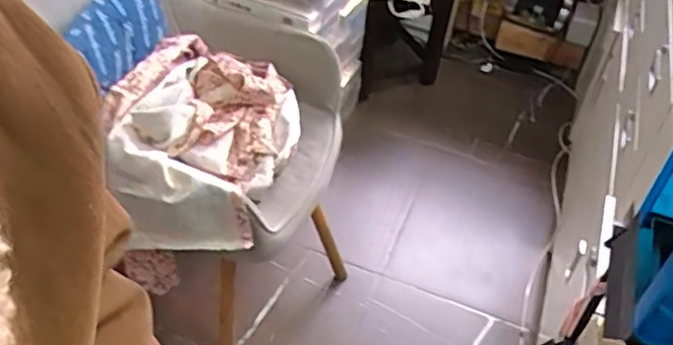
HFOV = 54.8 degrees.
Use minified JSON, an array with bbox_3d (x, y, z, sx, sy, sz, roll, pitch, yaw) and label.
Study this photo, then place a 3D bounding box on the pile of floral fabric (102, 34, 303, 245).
[{"bbox_3d":[-0.243,-0.076,1.262,0.289,0.213,0.450,11,42,4],"label":"pile of floral fabric"}]

